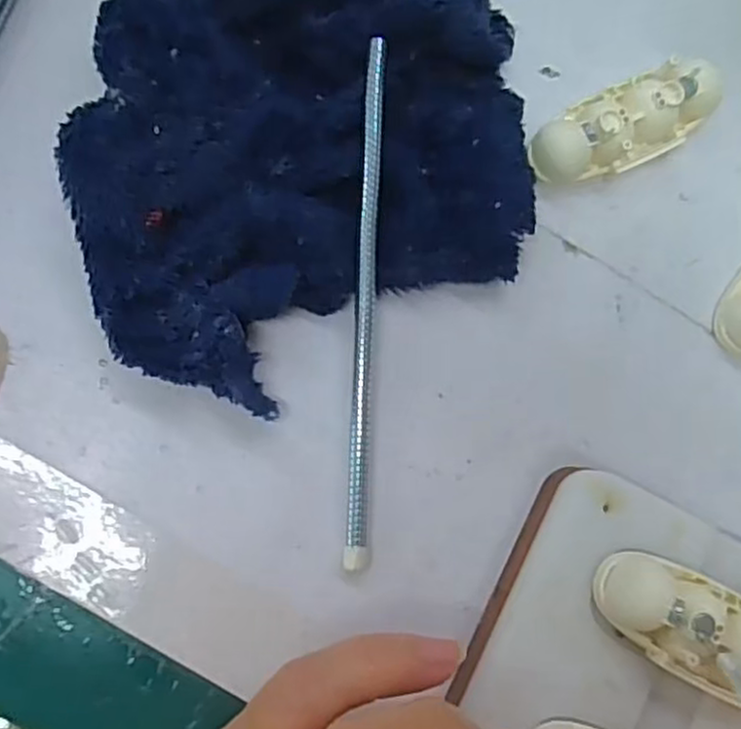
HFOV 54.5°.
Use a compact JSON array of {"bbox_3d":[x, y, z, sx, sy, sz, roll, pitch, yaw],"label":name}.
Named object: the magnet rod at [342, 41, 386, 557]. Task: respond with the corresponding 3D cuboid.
[{"bbox_3d":[-0.001,-0.017,0.197,0.007,0.004,0.143,2,84,-8],"label":"magnet rod"}]

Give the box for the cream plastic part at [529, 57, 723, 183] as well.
[{"bbox_3d":[0.076,-0.071,0.215,0.059,0.017,0.023,-26,88,-9],"label":"cream plastic part"}]

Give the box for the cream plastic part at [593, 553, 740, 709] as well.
[{"bbox_3d":[0.086,0.068,0.182,0.059,0.015,0.024,28,81,-4],"label":"cream plastic part"}]

